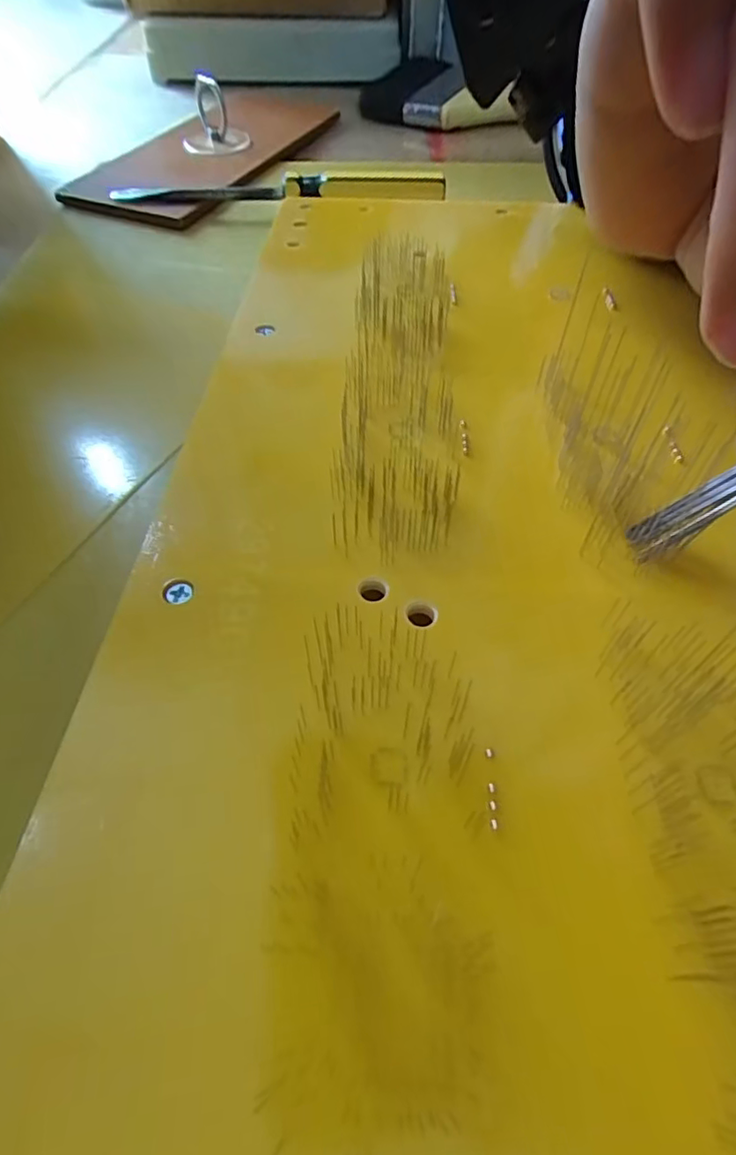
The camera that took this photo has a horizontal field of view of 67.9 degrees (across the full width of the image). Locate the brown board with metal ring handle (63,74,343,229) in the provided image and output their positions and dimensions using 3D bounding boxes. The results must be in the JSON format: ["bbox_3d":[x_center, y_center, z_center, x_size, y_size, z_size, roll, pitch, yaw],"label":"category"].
[{"bbox_3d":[-0.101,-0.275,0.340,0.100,0.024,0.199,17,57,12],"label":"brown board with metal ring handle"}]

